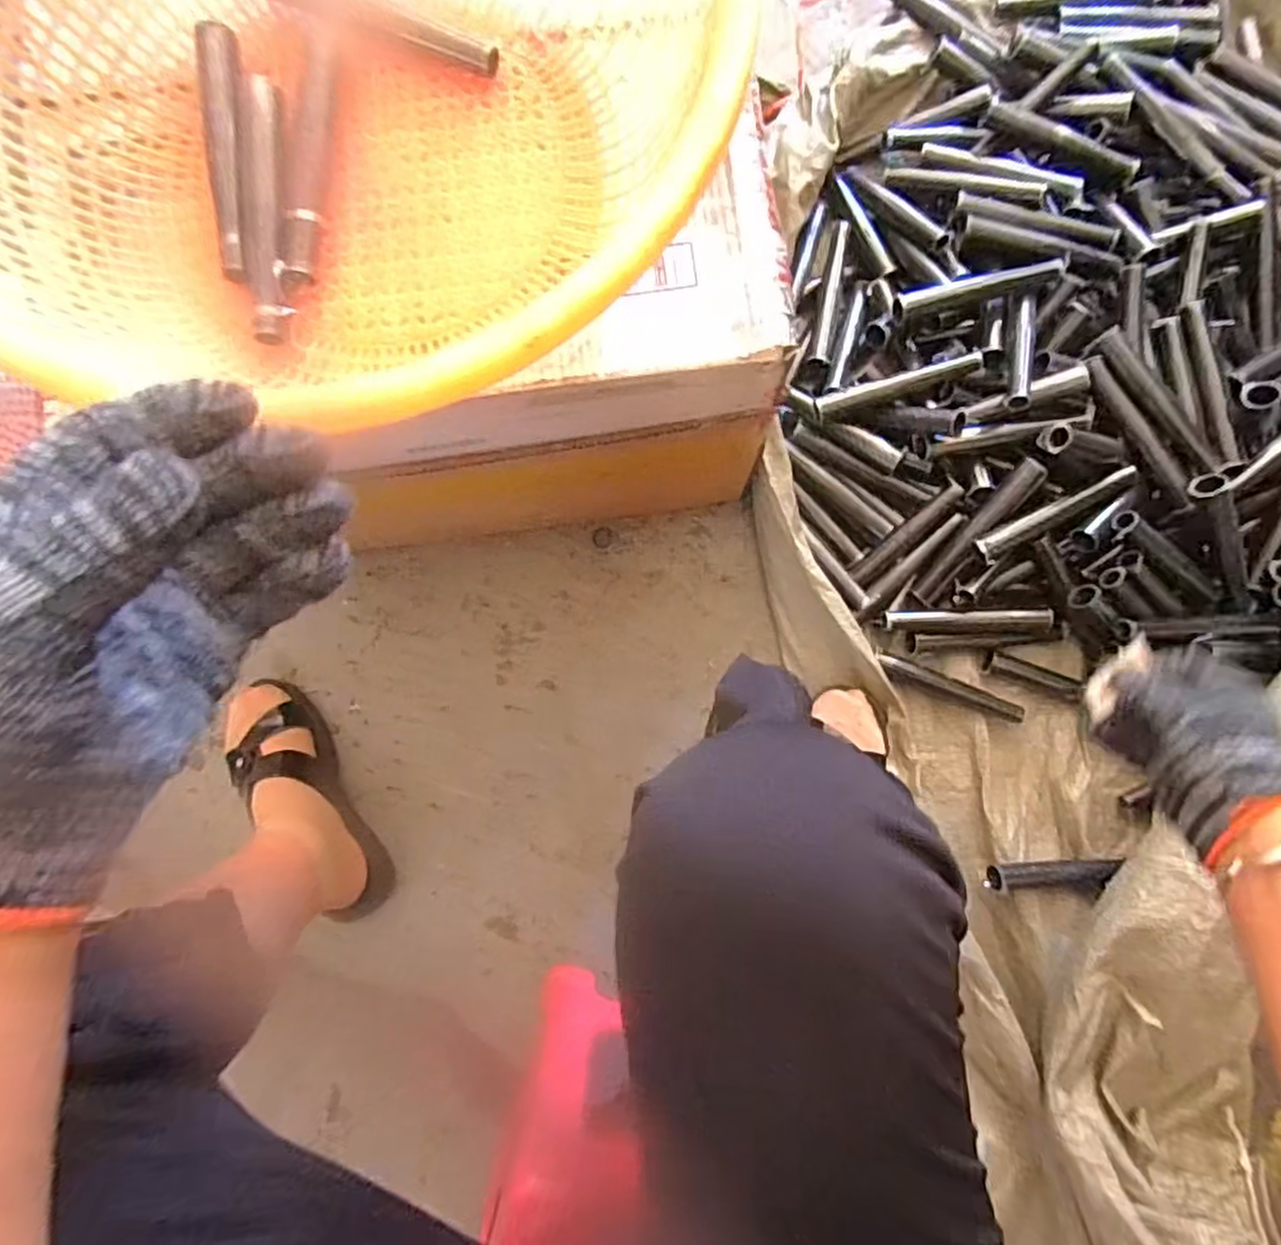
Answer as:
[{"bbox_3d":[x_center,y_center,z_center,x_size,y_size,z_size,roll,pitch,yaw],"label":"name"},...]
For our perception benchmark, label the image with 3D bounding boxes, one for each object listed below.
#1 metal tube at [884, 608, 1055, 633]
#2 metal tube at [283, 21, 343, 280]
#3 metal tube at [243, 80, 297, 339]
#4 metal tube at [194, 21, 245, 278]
[{"bbox_3d":[0.307,-0.002,0.651,0.152,0.019,0.022,0,85,2],"label":"metal tube"},{"bbox_3d":[-0.195,-0.278,0.411,0.022,0.017,0.159,5,86,2],"label":"metal tube"},{"bbox_3d":[-0.217,-0.240,0.406,0.022,0.017,0.151,-4,85,2],"label":"metal tube"},{"bbox_3d":[-0.242,-0.277,0.409,0.022,0.018,0.149,-5,85,1],"label":"metal tube"}]

